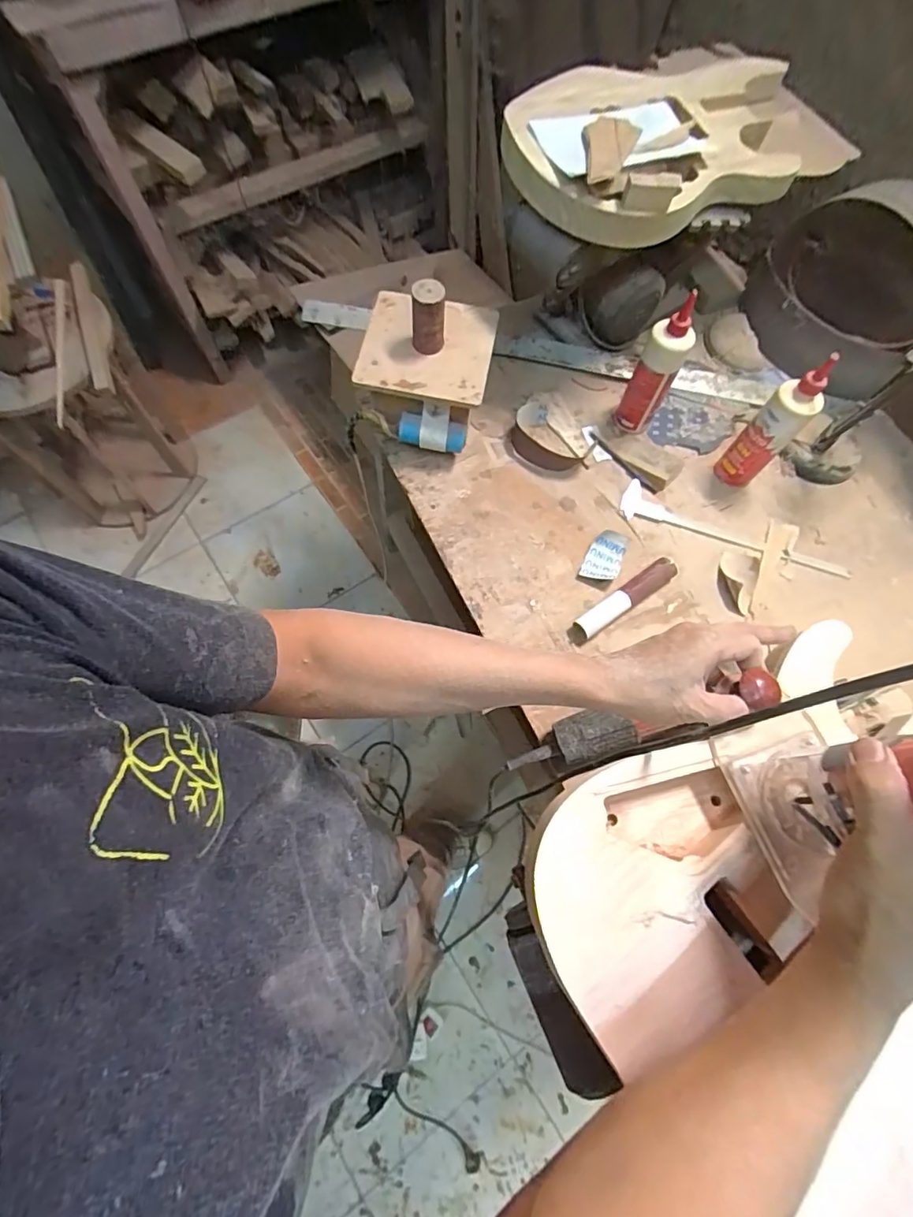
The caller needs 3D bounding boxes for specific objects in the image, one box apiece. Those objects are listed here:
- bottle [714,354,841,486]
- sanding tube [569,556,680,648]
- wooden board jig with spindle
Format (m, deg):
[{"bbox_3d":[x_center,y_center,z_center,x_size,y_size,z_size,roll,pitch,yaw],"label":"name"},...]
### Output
[{"bbox_3d":[0.496,-0.282,0.798,0.054,0.224,0.064,-14,71,-7],"label":"bottle"},{"bbox_3d":[0.257,-0.009,0.789,0.206,0.040,0.034,-33,74,-13],"label":"sanding tube"},{"bbox_3d":[-0.044,-0.433,0.767,0.201,0.100,0.193,9,69,1],"label":"wooden board jig with spindle"}]

